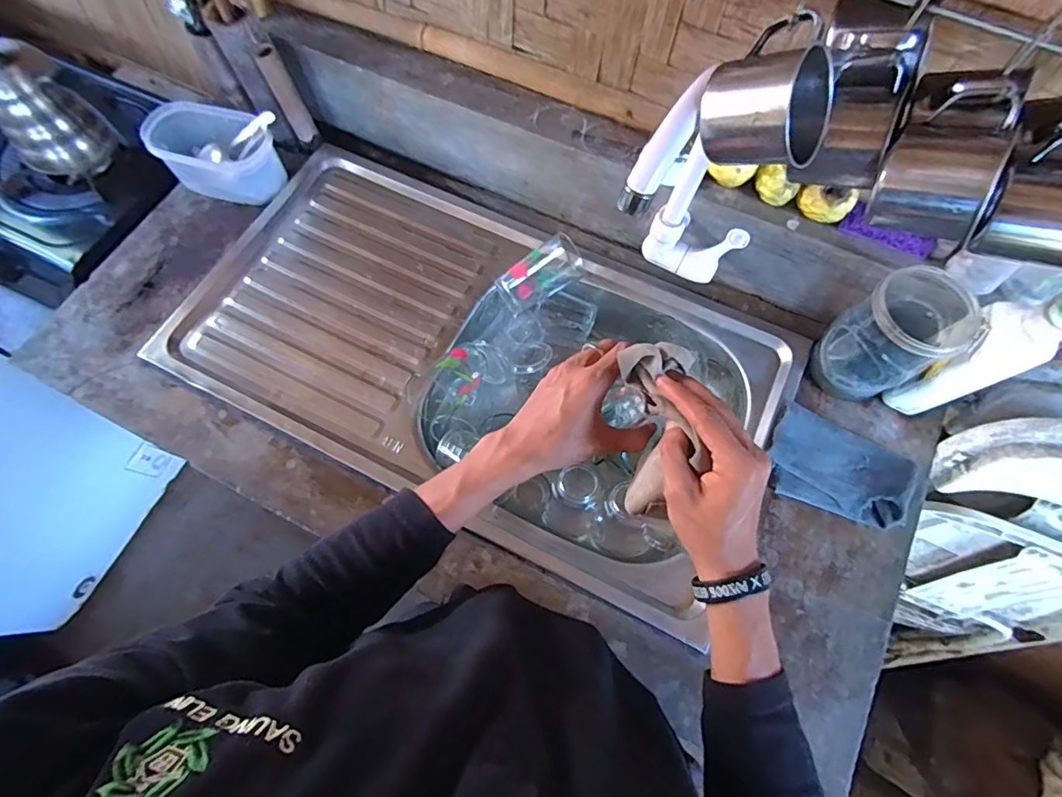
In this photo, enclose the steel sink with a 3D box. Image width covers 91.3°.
[{"bbox_3d":[-0.070,-0.046,0.705,0.743,0.114,0.405,25,72,9],"label":"steel sink"}]

